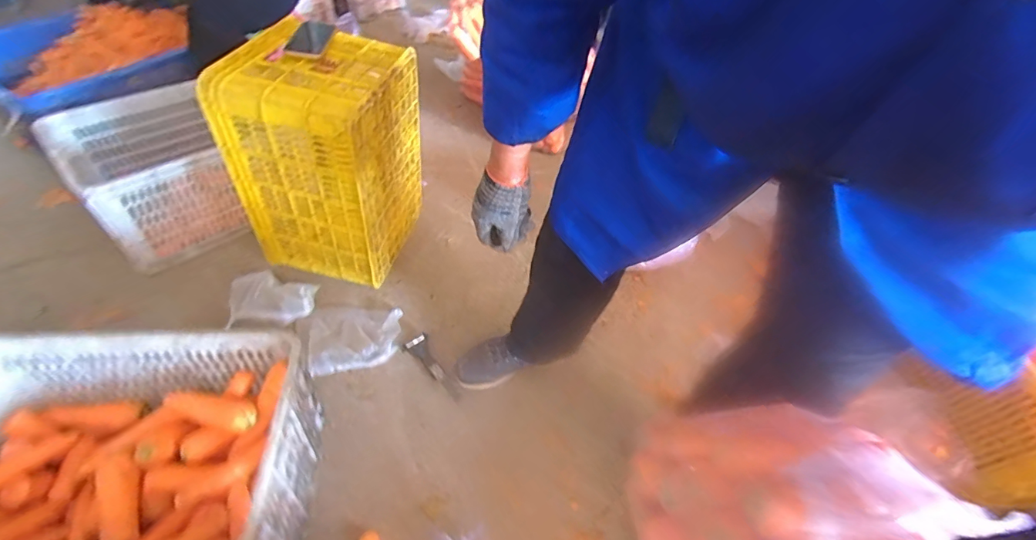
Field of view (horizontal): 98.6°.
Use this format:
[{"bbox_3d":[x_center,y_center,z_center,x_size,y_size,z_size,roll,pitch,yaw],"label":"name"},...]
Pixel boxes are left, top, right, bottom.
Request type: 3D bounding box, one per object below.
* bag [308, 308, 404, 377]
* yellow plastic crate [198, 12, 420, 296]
[{"bbox_3d":[-0.401,0.153,1.090,0.230,0.033,0.193,-12,52,-18],"label":"bag"},{"bbox_3d":[-0.448,-0.267,1.094,0.323,0.503,0.323,14,48,4],"label":"yellow plastic crate"}]

